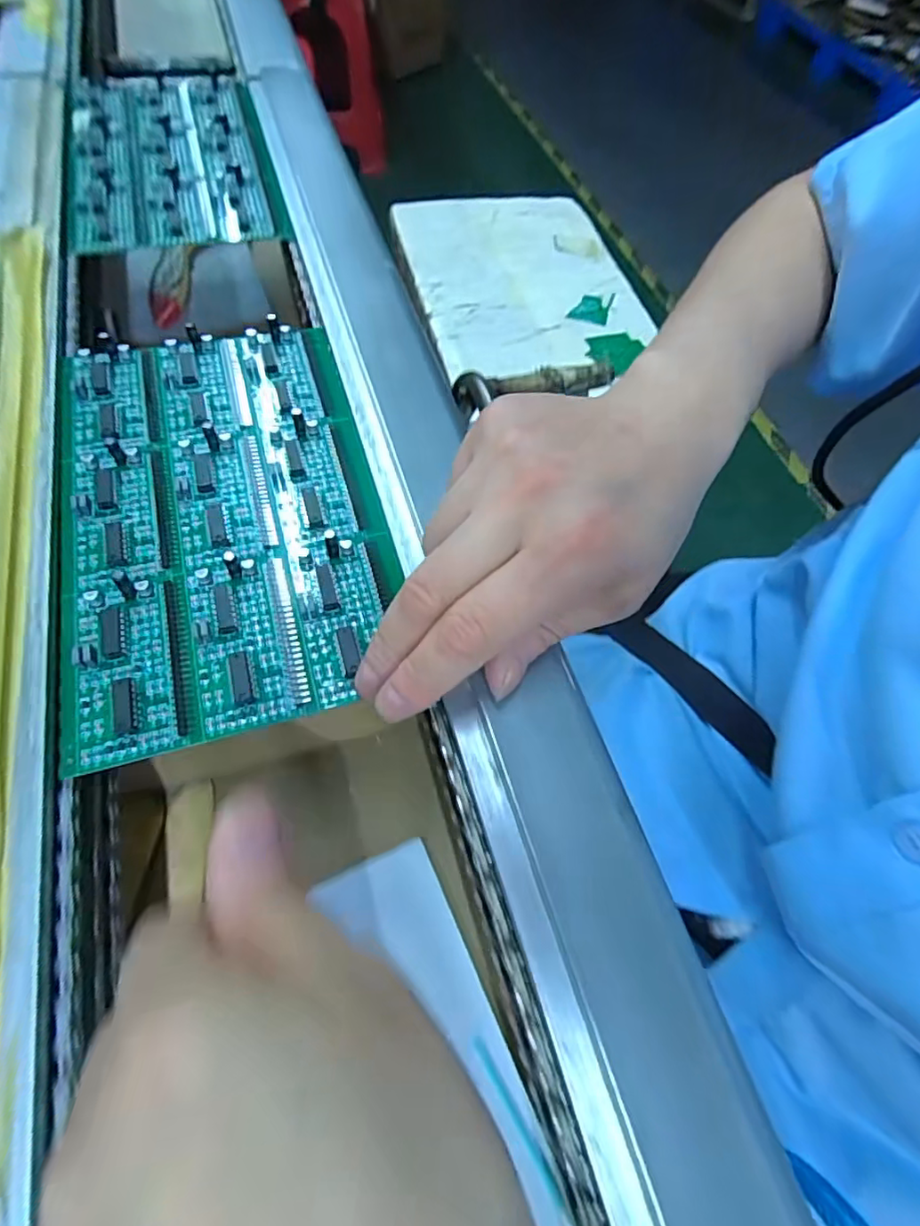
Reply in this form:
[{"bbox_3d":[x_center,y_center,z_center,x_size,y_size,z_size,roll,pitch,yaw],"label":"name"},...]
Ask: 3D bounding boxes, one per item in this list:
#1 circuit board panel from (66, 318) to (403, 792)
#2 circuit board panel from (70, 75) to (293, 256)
[{"bbox_3d":[-0.099,-0.047,0.244,0.121,0.008,0.201,-15,64,-10],"label":"circuit board panel"},{"bbox_3d":[-0.186,-0.298,0.377,0.117,0.008,0.205,-15,64,-10],"label":"circuit board panel"}]

